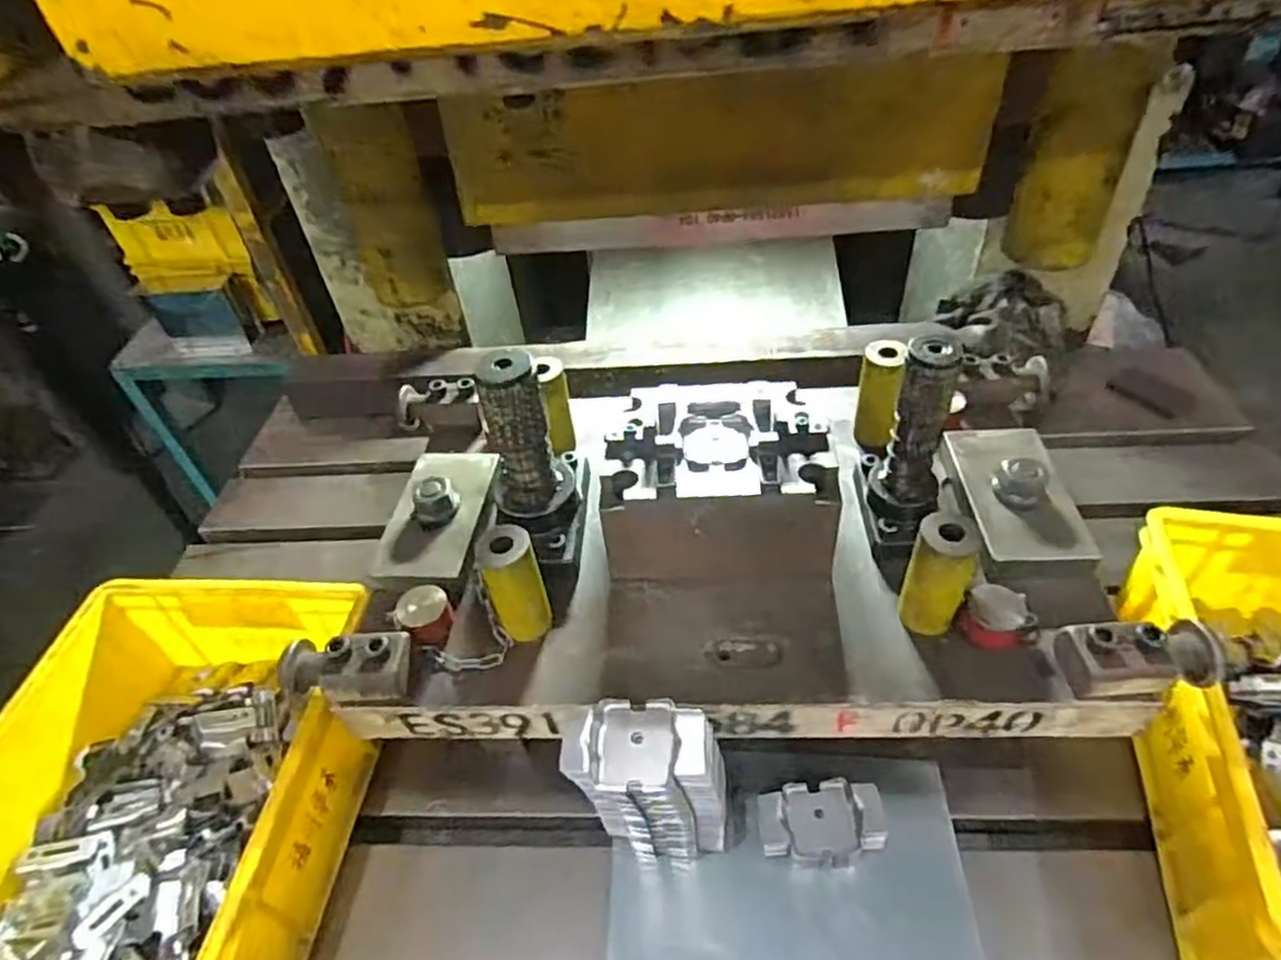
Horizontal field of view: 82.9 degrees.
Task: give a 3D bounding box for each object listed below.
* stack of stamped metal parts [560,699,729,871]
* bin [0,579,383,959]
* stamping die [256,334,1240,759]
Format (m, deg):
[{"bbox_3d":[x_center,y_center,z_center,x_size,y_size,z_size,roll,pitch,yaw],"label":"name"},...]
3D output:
[{"bbox_3d":[0.010,0.221,0.501,0.103,0.182,0.057,0,44,7],"label":"stack of stamped metal parts"},{"bbox_3d":[-0.364,0.252,0.559,0.255,0.122,0.331,1,44,8],"label":"bin"},{"bbox_3d":[0.061,-0.002,0.586,0.602,0.202,0.336,-2,44,5],"label":"stamping die"}]

